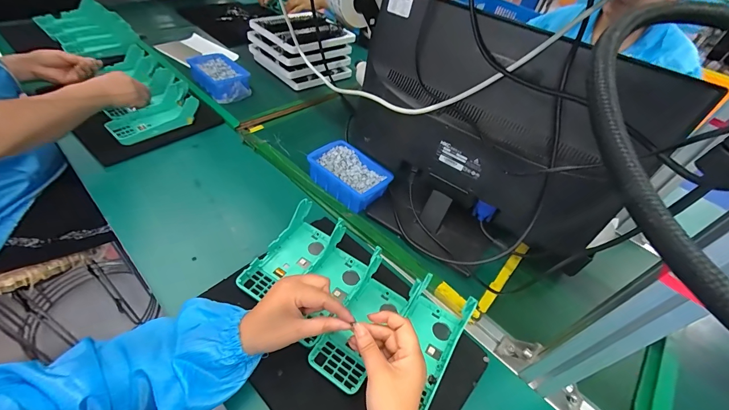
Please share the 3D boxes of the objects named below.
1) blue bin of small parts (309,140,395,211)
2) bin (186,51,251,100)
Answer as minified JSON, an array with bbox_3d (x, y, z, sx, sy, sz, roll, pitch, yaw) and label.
[{"bbox_3d":[-0.029,-0.058,0.627,0.149,0.050,0.103,37,49,22],"label":"blue bin of small parts"},{"bbox_3d":[-0.365,-0.322,0.830,0.113,0.061,0.181,-31,58,-29],"label":"bin"}]

